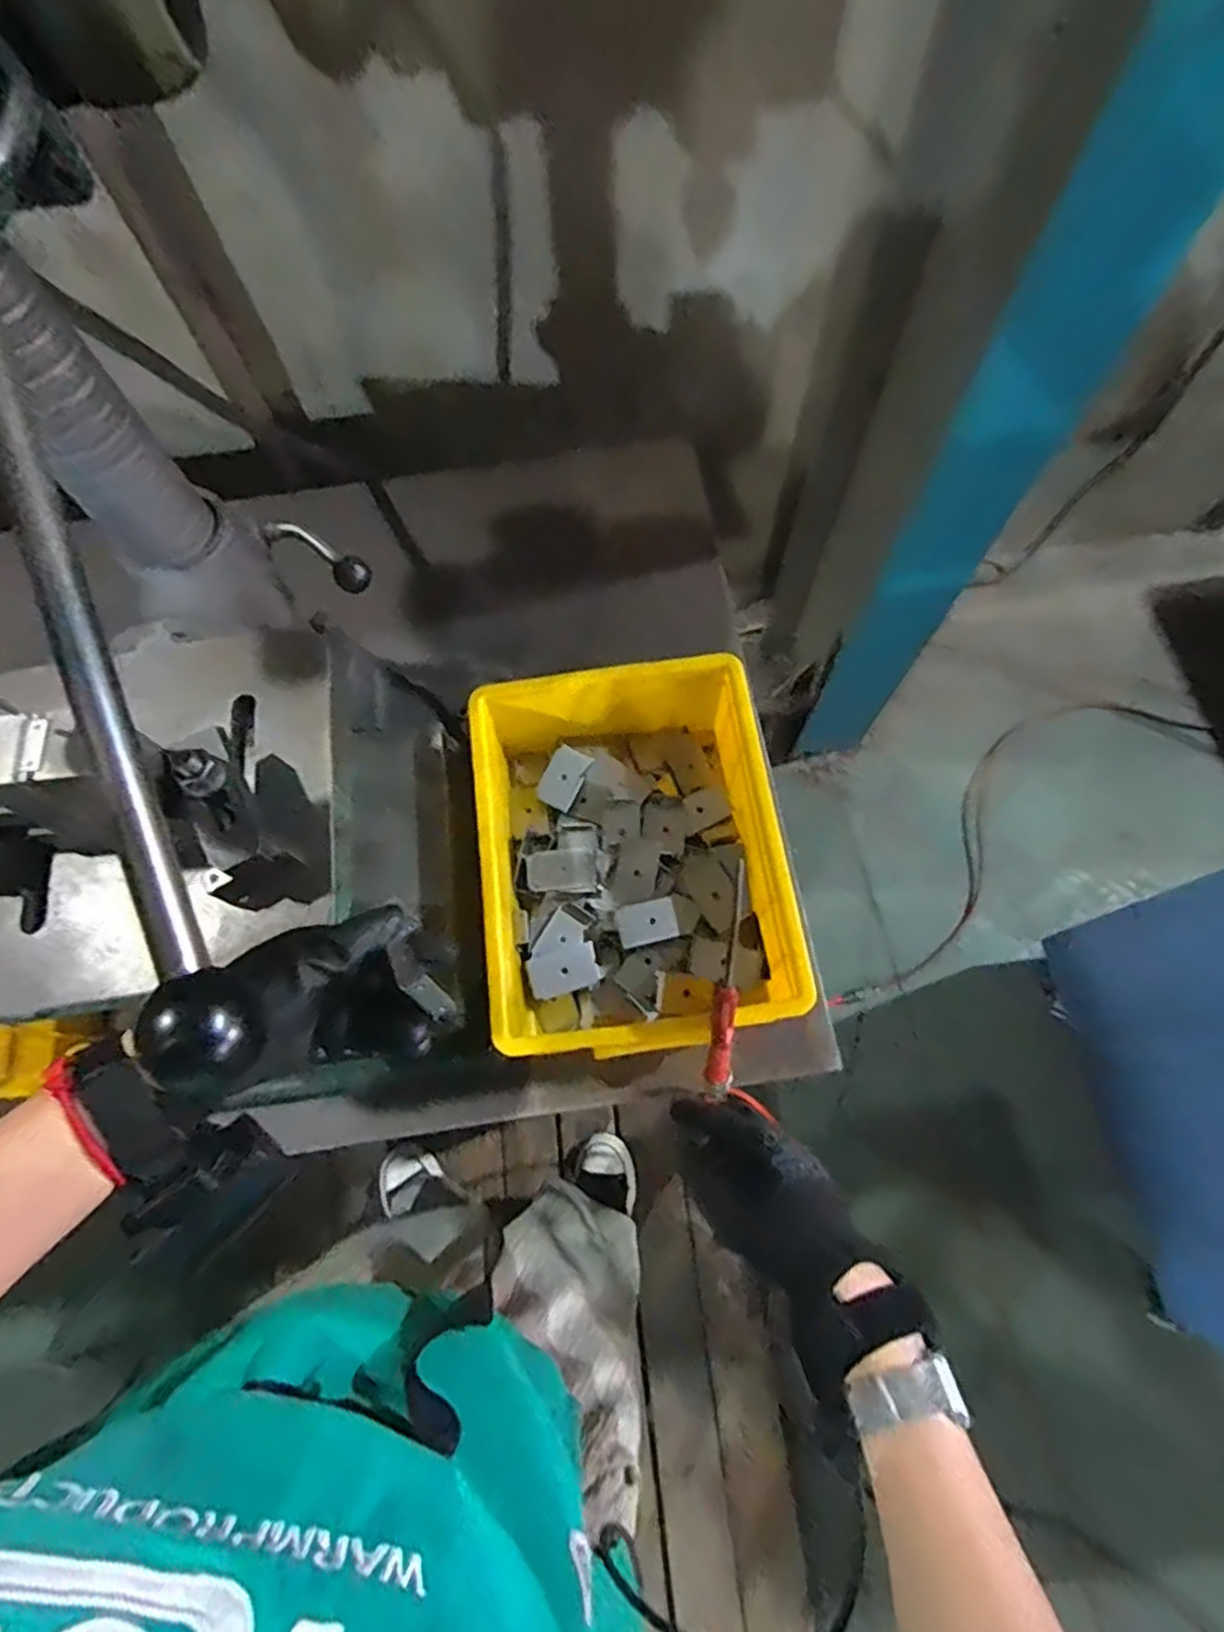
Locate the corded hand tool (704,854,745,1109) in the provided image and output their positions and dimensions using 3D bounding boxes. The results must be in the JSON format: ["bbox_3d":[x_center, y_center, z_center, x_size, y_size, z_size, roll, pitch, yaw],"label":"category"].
[{"bbox_3d":[0.086,0.130,0.530,0.019,0.022,0.167,5,106,4],"label":"corded hand tool"}]

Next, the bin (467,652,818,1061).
[{"bbox_3d":[0.018,0.038,0.687,0.259,0.128,0.340,-8,70,-1],"label":"bin"}]

